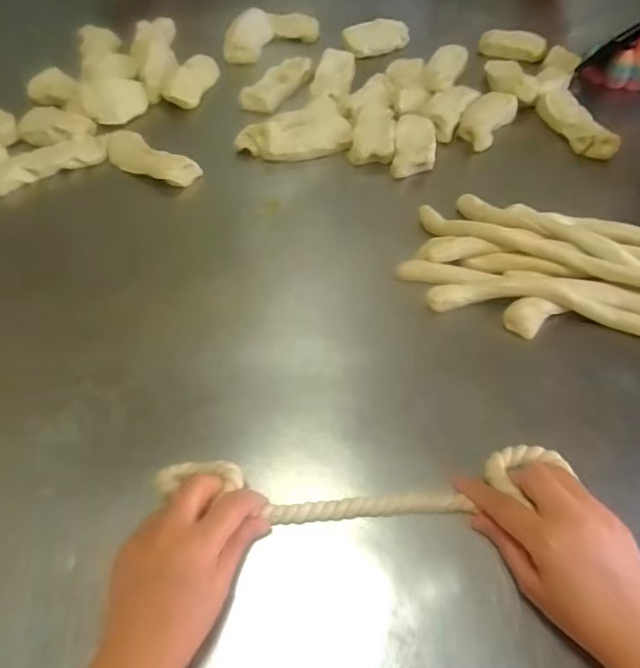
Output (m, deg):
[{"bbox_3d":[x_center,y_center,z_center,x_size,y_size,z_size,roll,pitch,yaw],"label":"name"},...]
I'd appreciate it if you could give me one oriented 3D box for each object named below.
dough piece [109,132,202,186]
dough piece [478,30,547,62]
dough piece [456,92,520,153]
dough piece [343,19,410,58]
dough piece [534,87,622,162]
[{"bbox_3d":[-0.199,-0.202,0.656,0.113,0.032,0.044,27,59,19],"label":"dough piece"},{"bbox_3d":[0.276,-0.415,0.815,0.093,0.029,0.033,23,57,16],"label":"dough piece"},{"bbox_3d":[0.206,-0.266,0.712,0.051,0.034,0.096,28,59,20],"label":"dough piece"},{"bbox_3d":[0.081,-0.427,0.818,0.091,0.036,0.027,-5,54,-3],"label":"dough piece"},{"bbox_3d":[0.315,-0.256,0.704,0.045,0.034,0.128,-17,56,-12],"label":"dough piece"}]

